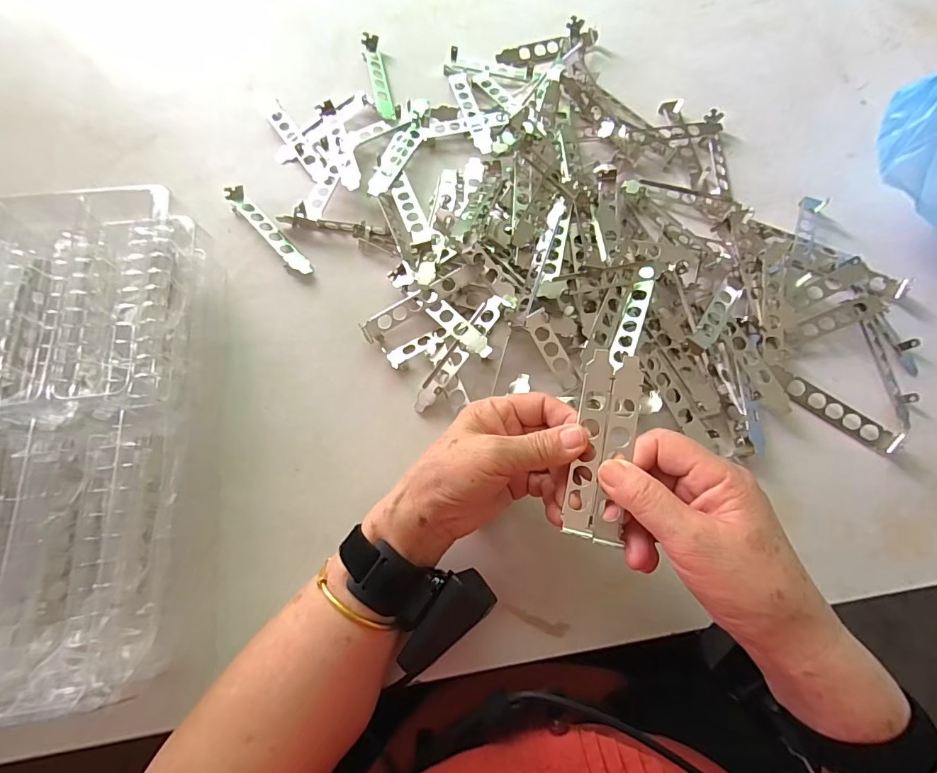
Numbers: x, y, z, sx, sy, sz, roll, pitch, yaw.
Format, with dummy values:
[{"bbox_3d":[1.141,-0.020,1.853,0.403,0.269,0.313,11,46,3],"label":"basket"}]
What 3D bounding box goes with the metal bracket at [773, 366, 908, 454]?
[{"bbox_3d":[0.312,0.019,0.377,0.109,0.010,0.022,37,76,11],"label":"metal bracket"}]

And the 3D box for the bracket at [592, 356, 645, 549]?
[{"bbox_3d":[0.096,0.040,0.286,0.018,0.012,0.120,11,82,3],"label":"bracket"}]

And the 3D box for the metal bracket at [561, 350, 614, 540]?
[{"bbox_3d":[0.079,0.035,0.289,0.019,0.004,0.120,7,79,23],"label":"metal bracket"}]

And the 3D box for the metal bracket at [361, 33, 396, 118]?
[{"bbox_3d":[-0.102,-0.347,0.497,0.021,0.014,0.113,-13,73,-4],"label":"metal bracket"}]

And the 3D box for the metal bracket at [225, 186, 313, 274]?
[{"bbox_3d":[-0.195,-0.150,0.431,0.020,0.017,0.120,-42,77,-12],"label":"metal bracket"}]

